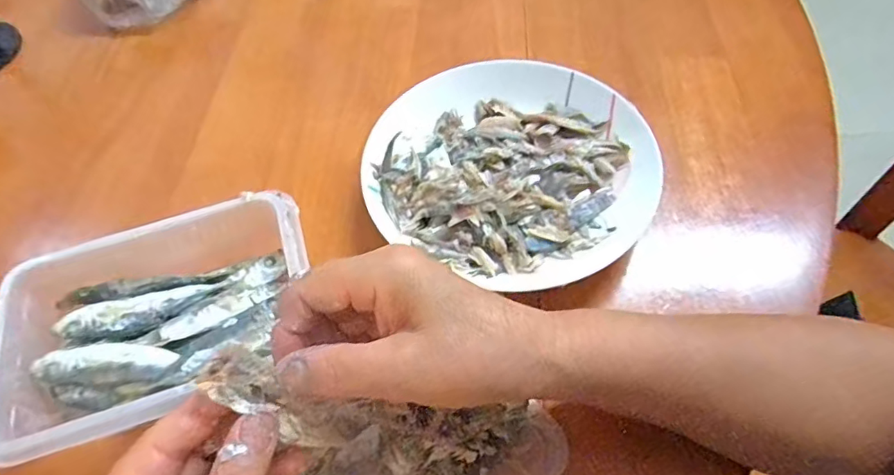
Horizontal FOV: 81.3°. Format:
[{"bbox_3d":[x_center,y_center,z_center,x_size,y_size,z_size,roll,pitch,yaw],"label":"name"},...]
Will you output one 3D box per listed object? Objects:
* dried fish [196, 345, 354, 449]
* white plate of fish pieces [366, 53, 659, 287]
[{"bbox_3d":[-0.072,0.071,0.224,0.007,0.069,0.021,-7,45,51],"label":"dried fish"},{"bbox_3d":[0.042,-0.052,0.381,0.195,0.037,0.193,-2,58,3],"label":"white plate of fish pieces"}]

